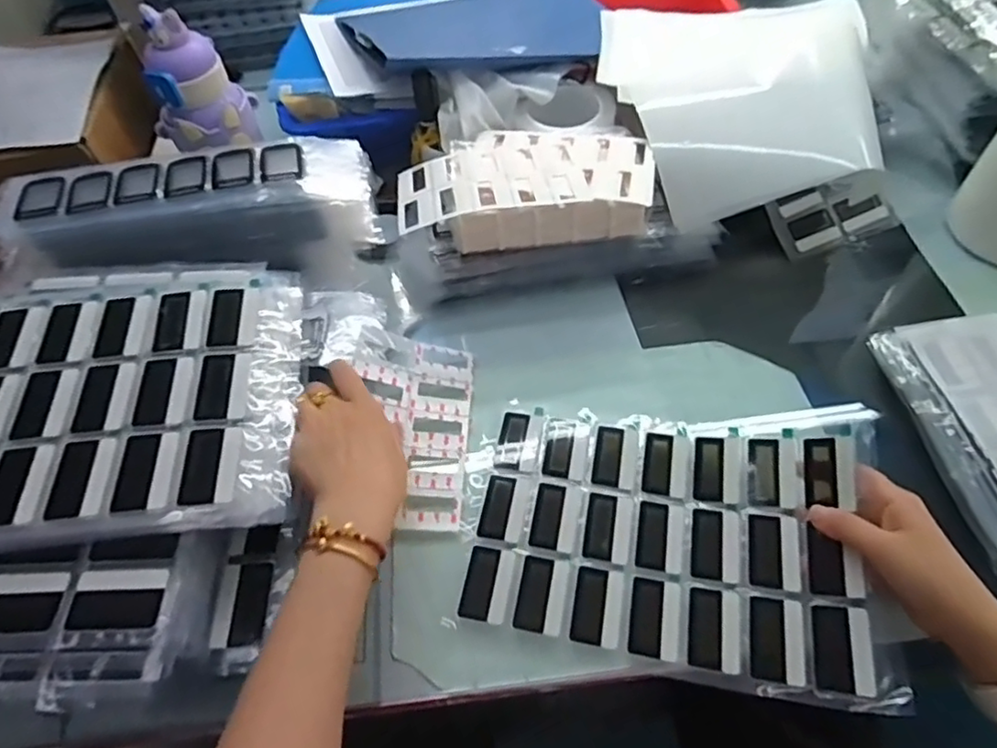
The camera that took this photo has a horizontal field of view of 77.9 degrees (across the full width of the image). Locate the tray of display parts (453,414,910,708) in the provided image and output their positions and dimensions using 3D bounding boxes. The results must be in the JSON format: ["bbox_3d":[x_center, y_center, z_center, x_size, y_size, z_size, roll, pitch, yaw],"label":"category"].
[{"bbox_3d":[0.126,0.112,0.461,0.284,0.050,0.197,6,56,7],"label":"tray of display parts"}]

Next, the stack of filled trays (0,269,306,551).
[{"bbox_3d":[-0.304,0.016,0.447,0.306,0.041,0.225,-8,56,-2],"label":"stack of filled trays"}]

